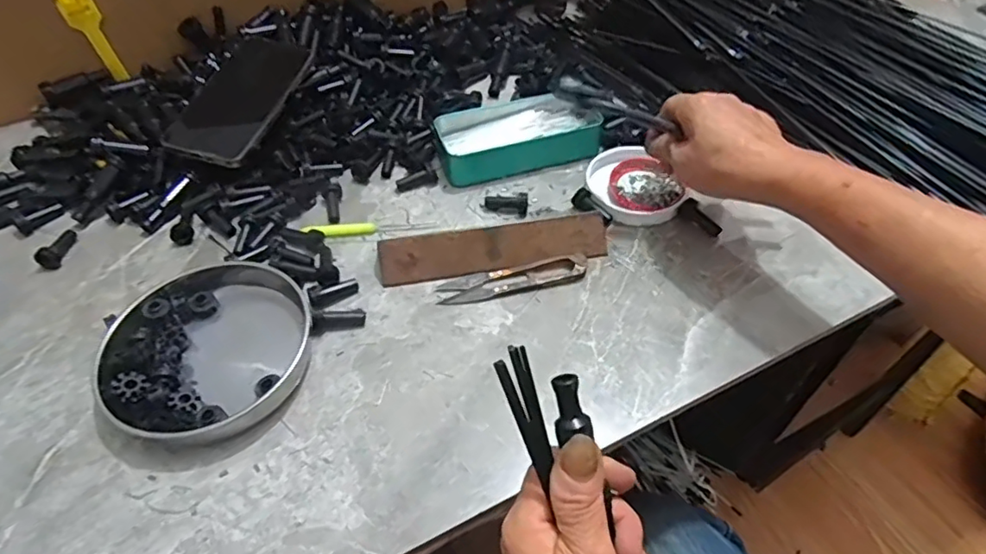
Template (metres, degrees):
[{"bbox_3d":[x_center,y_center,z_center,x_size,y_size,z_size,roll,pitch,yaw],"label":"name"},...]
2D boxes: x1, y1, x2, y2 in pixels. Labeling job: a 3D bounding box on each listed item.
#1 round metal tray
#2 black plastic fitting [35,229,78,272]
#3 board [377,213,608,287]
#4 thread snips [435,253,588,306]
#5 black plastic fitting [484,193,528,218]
[{"bbox_3d":[-0.194,0.050,0.410,0.135,0.024,0.135,-1,49,1],"label":"round metal tray"},{"bbox_3d":[-0.364,-0.026,0.492,0.013,0.014,0.038,0,50,1],"label":"black plastic fitting"},{"bbox_3d":[0.001,-0.022,0.468,0.179,0.023,0.031,-8,51,-6],"label":"board"},{"bbox_3d":[0.016,0.002,0.458,0.116,0.010,0.025,-11,49,-8],"label":"thread snips"},{"bbox_3d":[0.011,-0.065,0.511,0.038,0.014,0.015,10,50,11],"label":"black plastic fitting"}]

